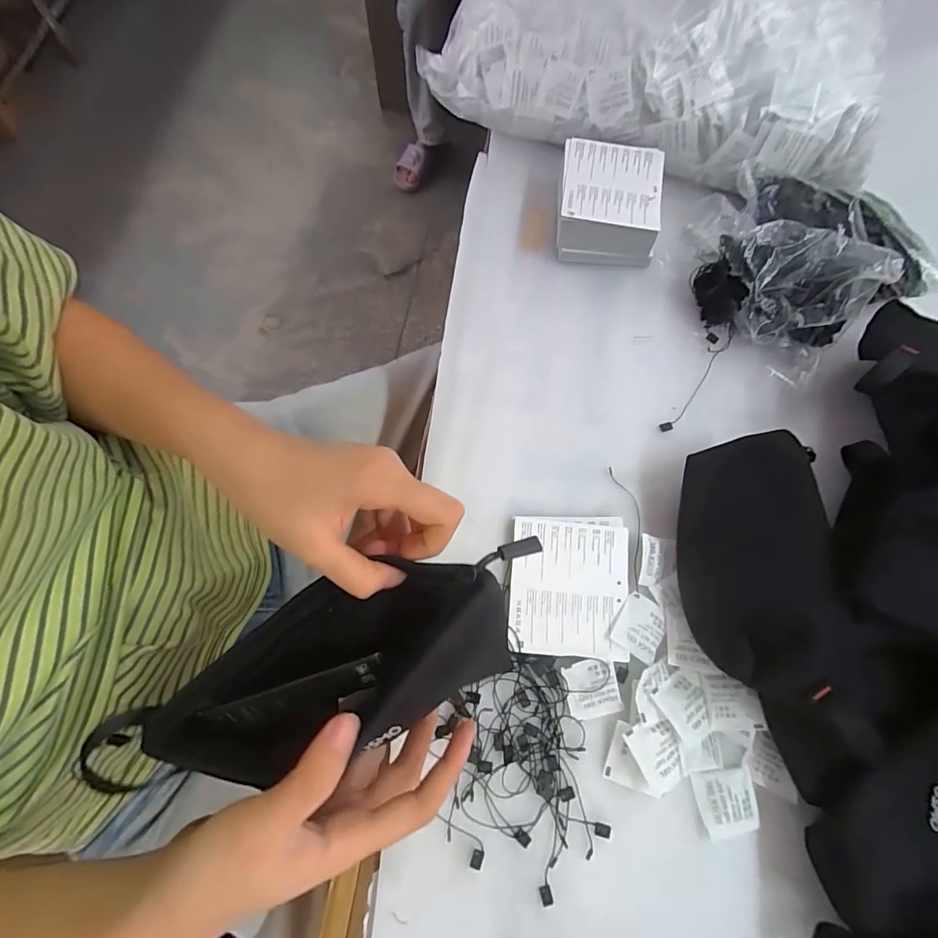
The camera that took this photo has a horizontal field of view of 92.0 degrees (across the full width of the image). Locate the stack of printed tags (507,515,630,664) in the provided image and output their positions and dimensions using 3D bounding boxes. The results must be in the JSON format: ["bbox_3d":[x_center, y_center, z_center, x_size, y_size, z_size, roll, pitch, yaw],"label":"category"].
[{"bbox_3d":[0.077,0.088,0.347,0.088,0.006,0.104,5,73,0],"label":"stack of printed tags"}]

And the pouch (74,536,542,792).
[{"bbox_3d":[-0.068,0.104,0.238,0.218,0.051,0.081,-22,75,-3],"label":"pouch"}]

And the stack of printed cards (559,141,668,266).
[{"bbox_3d":[0.133,-0.257,0.439,0.095,0.050,0.107,6,73,1],"label":"stack of printed cards"}]

